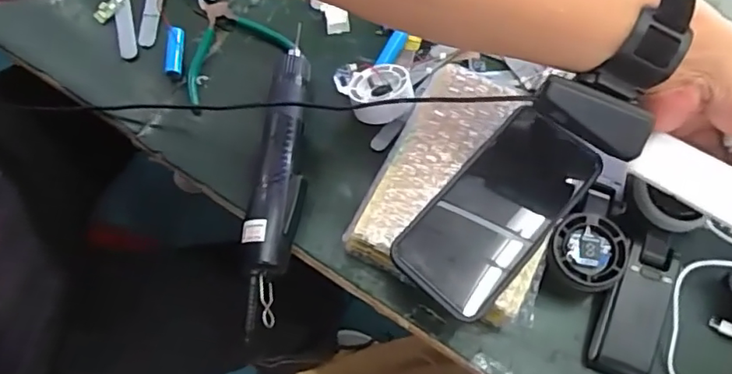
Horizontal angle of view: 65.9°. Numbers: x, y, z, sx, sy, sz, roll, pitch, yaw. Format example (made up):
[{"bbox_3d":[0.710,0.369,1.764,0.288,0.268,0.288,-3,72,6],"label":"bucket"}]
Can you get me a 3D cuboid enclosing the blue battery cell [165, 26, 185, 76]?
[{"bbox_3d":[-0.175,-0.123,0.519,0.015,0.017,0.047,-1,69,0],"label":"blue battery cell"}]

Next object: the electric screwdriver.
[{"bbox_3d":[-0.068,-0.015,0.469,0.042,0.043,0.266,6,70,3],"label":"electric screwdriver"}]

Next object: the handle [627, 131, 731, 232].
[{"bbox_3d":[0.234,0.000,0.386,0.097,0.009,0.039,33,73,15],"label":"handle"}]

